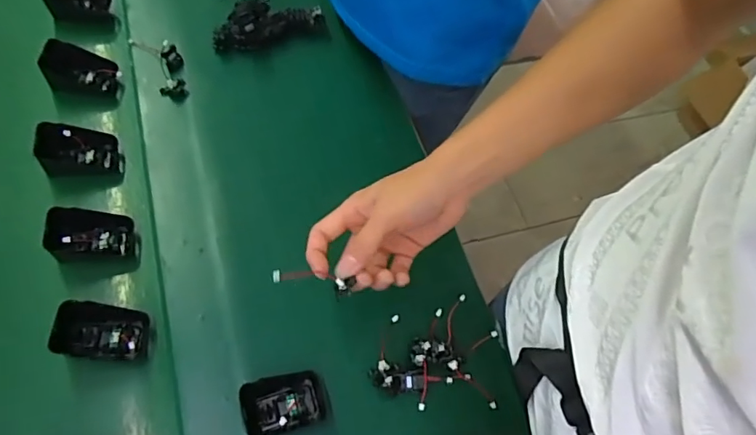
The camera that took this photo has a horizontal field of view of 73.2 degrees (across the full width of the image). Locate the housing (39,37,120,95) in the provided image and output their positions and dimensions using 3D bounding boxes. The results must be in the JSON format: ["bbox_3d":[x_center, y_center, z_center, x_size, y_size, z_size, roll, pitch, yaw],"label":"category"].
[{"bbox_3d":[-0.320,-0.159,0.547,0.064,0.047,0.041,-3,62,-9],"label":"housing"}]

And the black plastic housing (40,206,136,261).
[{"bbox_3d":[-0.258,0.015,0.459,0.064,0.043,0.045,-9,64,-12],"label":"black plastic housing"}]

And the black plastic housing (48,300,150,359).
[{"bbox_3d":[-0.230,0.096,0.424,0.064,0.039,0.048,0,62,-8],"label":"black plastic housing"}]

